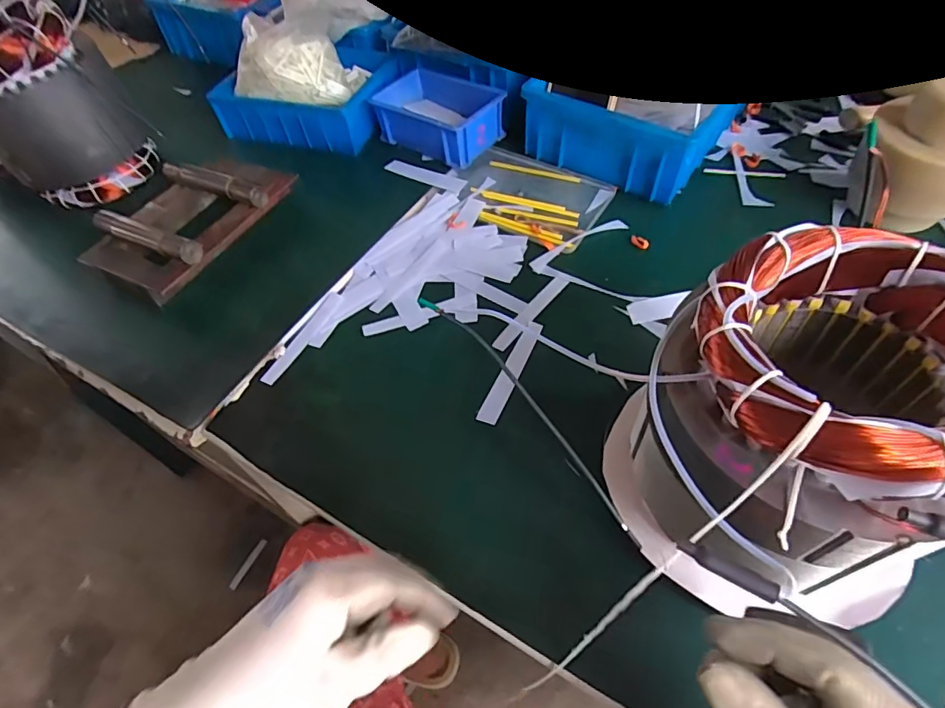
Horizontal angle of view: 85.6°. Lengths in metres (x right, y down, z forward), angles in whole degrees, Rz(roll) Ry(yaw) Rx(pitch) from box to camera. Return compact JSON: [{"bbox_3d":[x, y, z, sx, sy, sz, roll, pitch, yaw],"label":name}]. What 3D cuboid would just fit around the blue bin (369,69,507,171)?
[{"bbox_3d":[-0.039,-0.289,0.620,0.150,0.054,0.105,33,63,24],"label":"blue bin"}]

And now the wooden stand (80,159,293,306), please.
[{"bbox_3d":[-0.297,-0.145,0.544,0.140,0.050,0.198,19,59,17],"label":"wooden stand"}]

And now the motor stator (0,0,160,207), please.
[{"bbox_3d":[-0.490,-0.286,0.592,0.153,0.165,0.124,-38,61,-21],"label":"motor stator"}]

